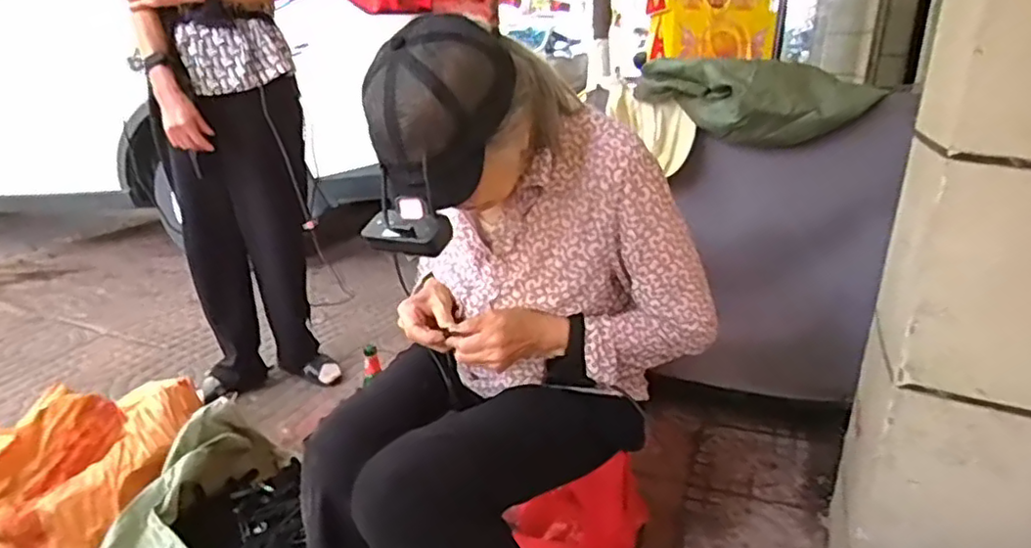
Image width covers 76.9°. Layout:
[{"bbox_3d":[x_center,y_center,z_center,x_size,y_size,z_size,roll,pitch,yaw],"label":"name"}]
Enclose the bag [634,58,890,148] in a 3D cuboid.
[{"bbox_3d":[0.476,-0.347,1.313,0.450,0.157,0.130,8,20,16],"label":"bag"}]

